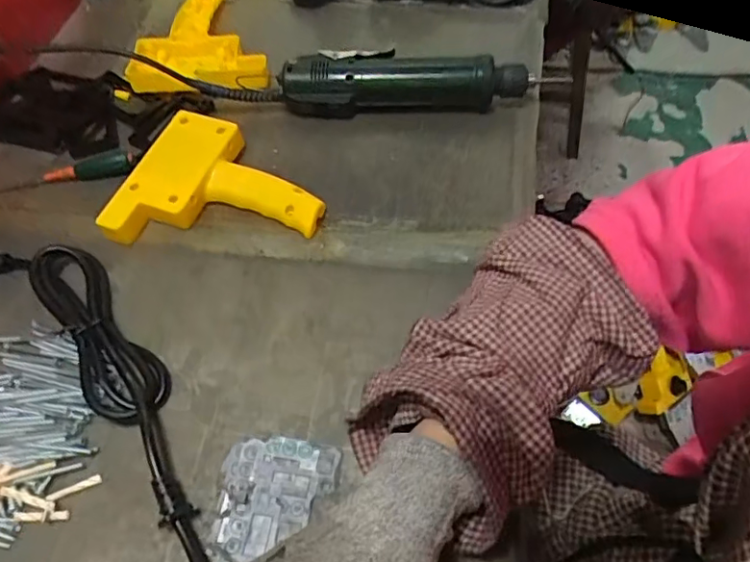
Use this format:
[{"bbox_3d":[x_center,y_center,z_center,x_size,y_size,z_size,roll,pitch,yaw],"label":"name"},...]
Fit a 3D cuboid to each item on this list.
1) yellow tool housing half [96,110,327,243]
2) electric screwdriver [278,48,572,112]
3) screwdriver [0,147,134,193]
[{"bbox_3d":[-0.126,-0.087,0.451,0.162,0.031,0.111,-2,58,2],"label":"yellow tool housing half"},{"bbox_3d":[0.032,-0.173,0.490,0.229,0.045,0.045,3,58,5],"label":"electric screwdriver"},{"bbox_3d":[-0.281,-0.092,0.472,0.146,0.017,0.021,-11,58,-3],"label":"screwdriver"}]

